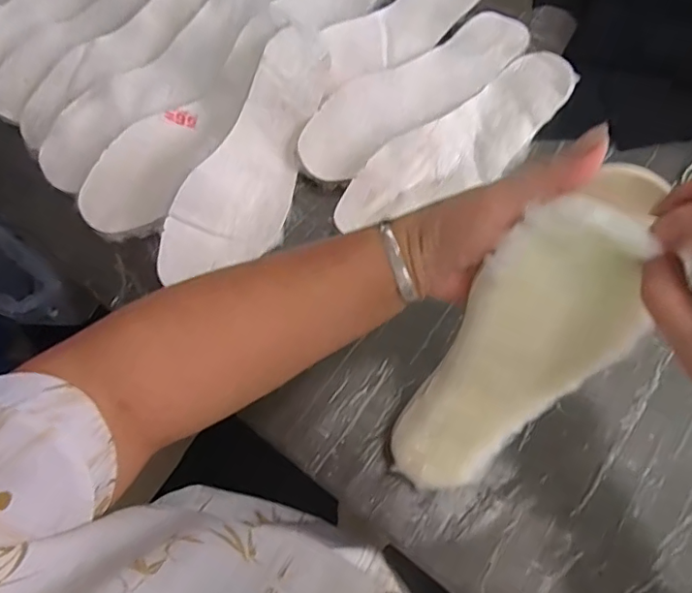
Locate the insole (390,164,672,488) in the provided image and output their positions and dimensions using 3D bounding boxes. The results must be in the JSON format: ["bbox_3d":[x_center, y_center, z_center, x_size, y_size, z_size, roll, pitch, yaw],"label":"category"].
[{"bbox_3d":[0.104,0.043,0.329,0.085,0.257,0.035,30,43,11],"label":"insole"}]

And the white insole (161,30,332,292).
[{"bbox_3d":[-0.083,-0.125,0.494,0.088,0.008,0.249,25,83,-14],"label":"white insole"}]

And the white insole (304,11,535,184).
[{"bbox_3d":[0.070,-0.204,0.523,0.266,0.014,0.075,-37,74,-9],"label":"white insole"}]

